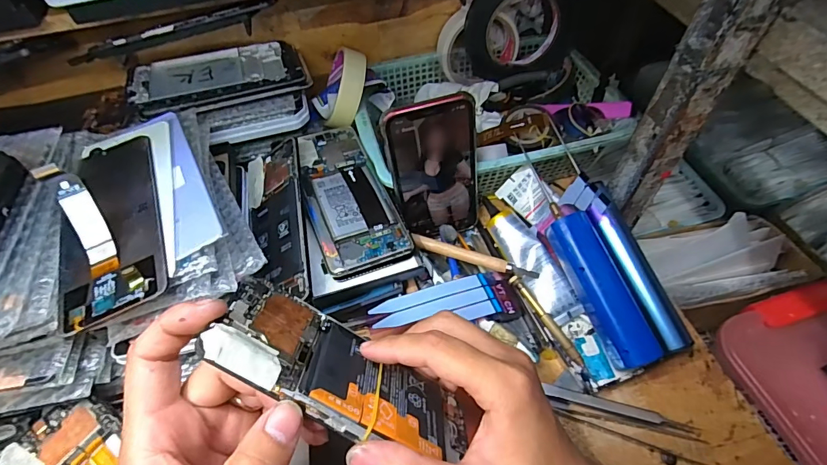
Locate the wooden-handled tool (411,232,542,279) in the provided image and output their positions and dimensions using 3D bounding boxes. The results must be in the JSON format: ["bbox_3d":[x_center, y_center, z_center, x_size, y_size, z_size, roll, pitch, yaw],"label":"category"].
[{"bbox_3d":[0.055,0.023,0.389,0.118,0.010,0.012,17,58,14],"label":"wooden-handled tool"}]

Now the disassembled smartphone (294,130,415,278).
[{"bbox_3d":[-0.062,-0.037,0.384,0.073,0.007,0.160,-16,60,-17],"label":"disassembled smartphone"}]

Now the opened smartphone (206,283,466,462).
[{"bbox_3d":[-0.032,0.080,0.229,0.153,0.009,0.067,32,20,-13],"label":"opened smartphone"}]

